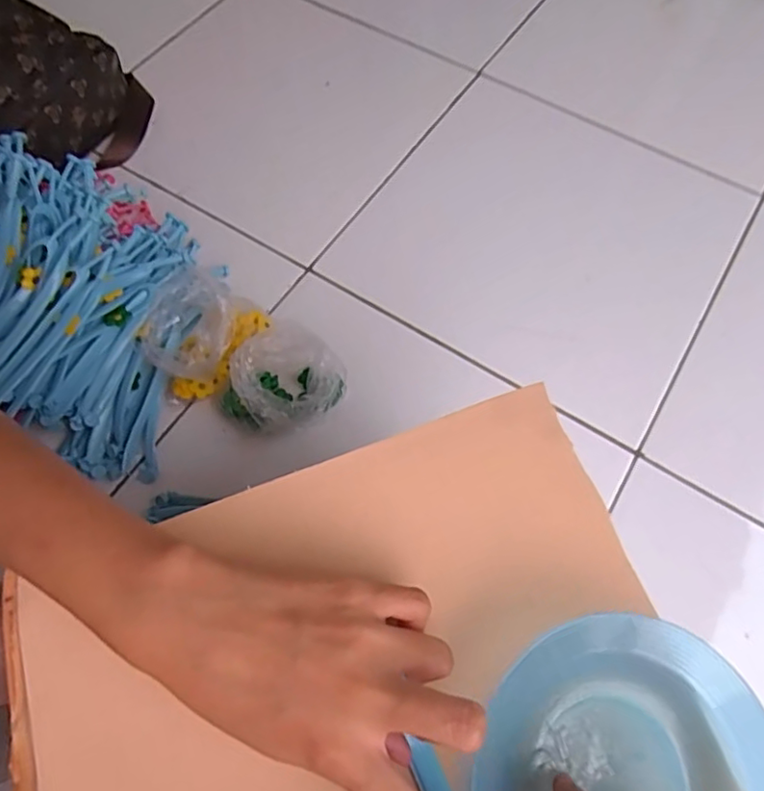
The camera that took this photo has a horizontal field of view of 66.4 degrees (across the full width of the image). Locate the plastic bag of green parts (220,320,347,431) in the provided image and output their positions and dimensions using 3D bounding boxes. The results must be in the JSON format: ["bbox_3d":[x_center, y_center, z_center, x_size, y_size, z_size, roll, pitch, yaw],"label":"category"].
[{"bbox_3d":[-0.091,-0.005,0.554,0.099,0.077,0.091,-40,72,-18],"label":"plastic bag of green parts"}]

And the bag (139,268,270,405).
[{"bbox_3d":[-0.178,-0.057,0.572,0.088,0.094,0.109,13,65,5],"label":"bag"}]

